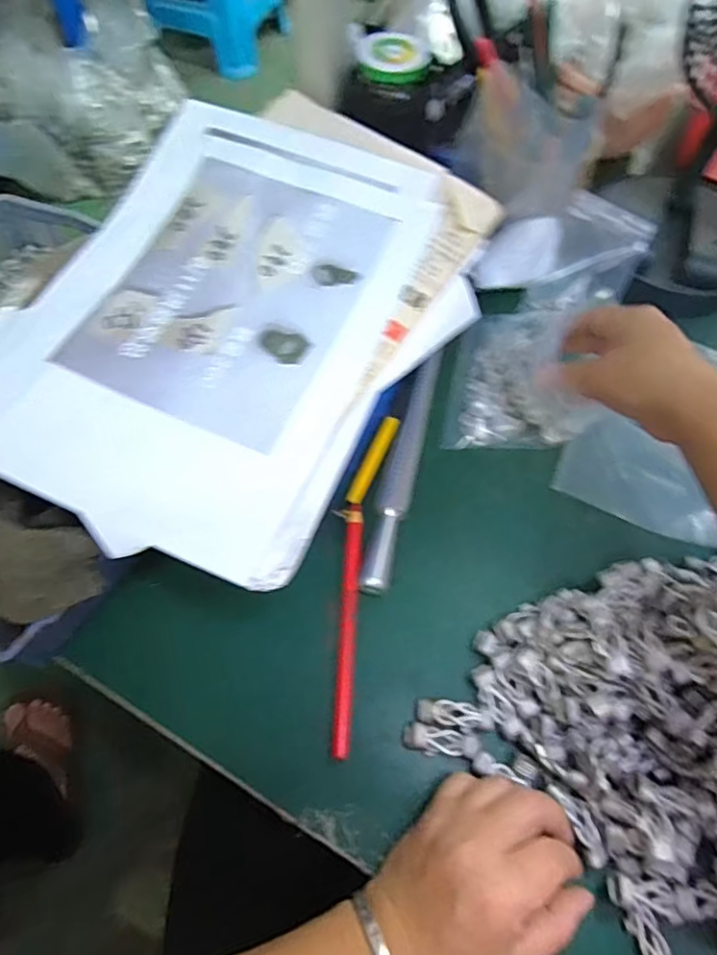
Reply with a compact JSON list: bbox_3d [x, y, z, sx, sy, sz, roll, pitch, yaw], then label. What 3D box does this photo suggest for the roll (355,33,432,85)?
[{"bbox_3d":[0.024,-0.314,0.424,0.054,0.016,0.042,-11,63,-7],"label":"roll"}]

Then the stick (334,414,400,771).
[{"bbox_3d":[-0.002,0.062,0.408,0.028,0.011,0.247,9,62,3],"label":"stick"}]

